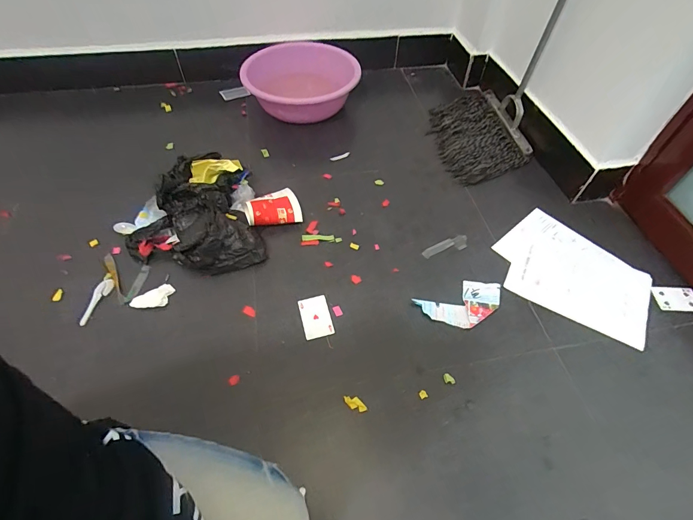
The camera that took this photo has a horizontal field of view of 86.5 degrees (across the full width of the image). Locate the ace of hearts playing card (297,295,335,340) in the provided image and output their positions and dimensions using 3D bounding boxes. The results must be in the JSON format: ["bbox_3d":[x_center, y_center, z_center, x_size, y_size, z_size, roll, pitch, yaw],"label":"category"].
[{"bbox_3d":[-0.064,0.120,0.770,0.060,0.006,0.091,-11,57,-13],"label":"ace of hearts playing card"}]

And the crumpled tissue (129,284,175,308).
[{"bbox_3d":[-0.415,0.083,0.789,0.090,0.013,0.045,-19,57,-14],"label":"crumpled tissue"}]

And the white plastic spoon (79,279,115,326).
[{"bbox_3d":[-0.527,0.086,0.782,0.036,0.011,0.113,2,54,0],"label":"white plastic spoon"}]

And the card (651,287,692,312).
[{"bbox_3d":[0.730,0.087,0.814,0.100,0.006,0.061,-1,54,-2],"label":"card"}]

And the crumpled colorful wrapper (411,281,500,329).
[{"bbox_3d":[0.253,0.095,0.790,0.182,0.008,0.094,-20,57,-15],"label":"crumpled colorful wrapper"}]

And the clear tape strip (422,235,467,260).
[{"bbox_3d":[0.239,-0.032,0.886,0.122,0.004,0.037,-17,57,-13],"label":"clear tape strip"}]

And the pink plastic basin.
[{"bbox_3d":[-0.135,-0.570,1.222,0.354,0.156,0.354,0,53,-1],"label":"pink plastic basin"}]

